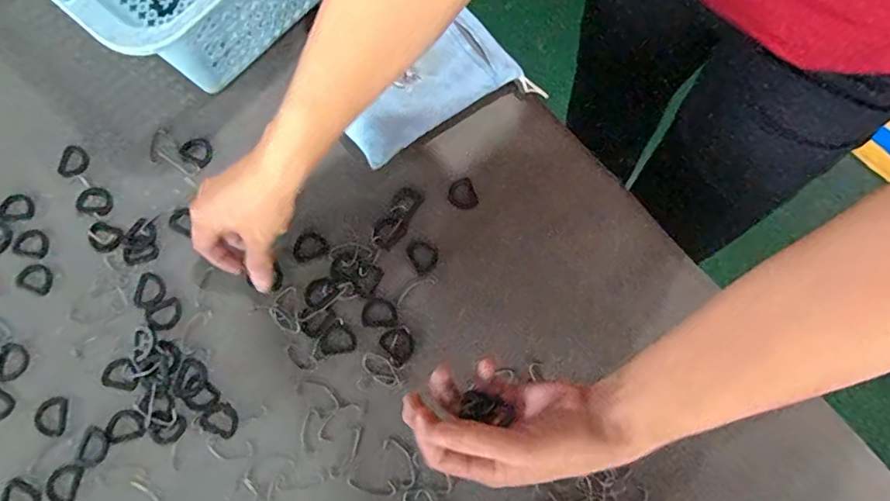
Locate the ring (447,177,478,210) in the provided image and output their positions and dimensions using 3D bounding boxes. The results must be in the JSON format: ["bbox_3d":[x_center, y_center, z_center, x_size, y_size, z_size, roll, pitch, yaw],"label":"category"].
[{"bbox_3d":[0.014,-0.050,0.466,0.025,0.004,0.027,0,74,-1],"label":"ring"}]

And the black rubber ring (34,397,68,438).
[{"bbox_3d":[-0.312,0.132,0.416,0.025,0.004,0.030,-4,74,-2],"label":"black rubber ring"}]

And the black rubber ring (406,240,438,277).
[{"bbox_3d":[-0.020,0.004,0.455,0.025,0.004,0.029,-37,78,-10],"label":"black rubber ring"}]

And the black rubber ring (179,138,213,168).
[{"bbox_3d":[-0.223,-0.090,0.474,0.031,0.004,0.025,34,76,8],"label":"black rubber ring"}]

